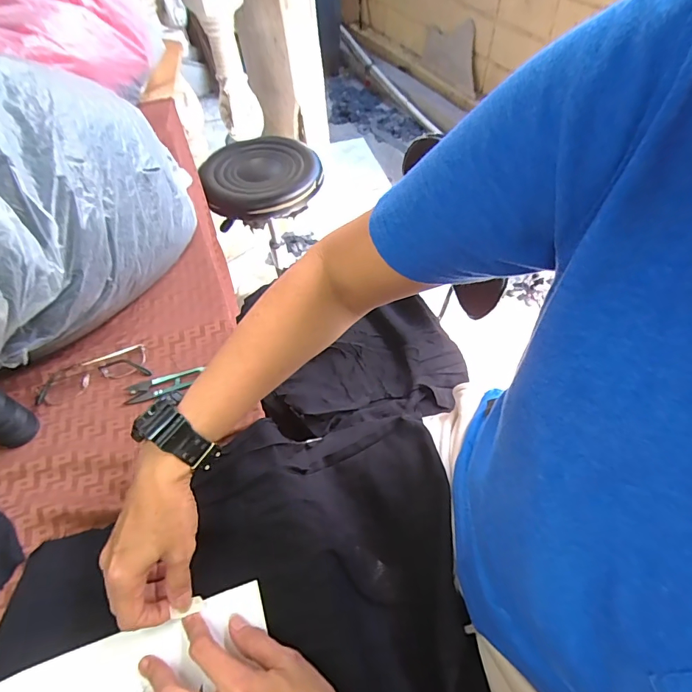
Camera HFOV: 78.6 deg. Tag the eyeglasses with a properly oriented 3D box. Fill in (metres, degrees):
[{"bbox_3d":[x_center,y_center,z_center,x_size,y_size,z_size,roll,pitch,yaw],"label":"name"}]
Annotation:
[{"bbox_3d":[-0.311,0.034,0.518,0.126,0.019,0.041,-20,53,-11],"label":"eyeglasses"}]

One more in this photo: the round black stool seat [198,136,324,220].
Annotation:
[{"bbox_3d":[-0.216,-0.440,1.073,0.287,0.047,0.309,-2,54,3],"label":"round black stool seat"}]

